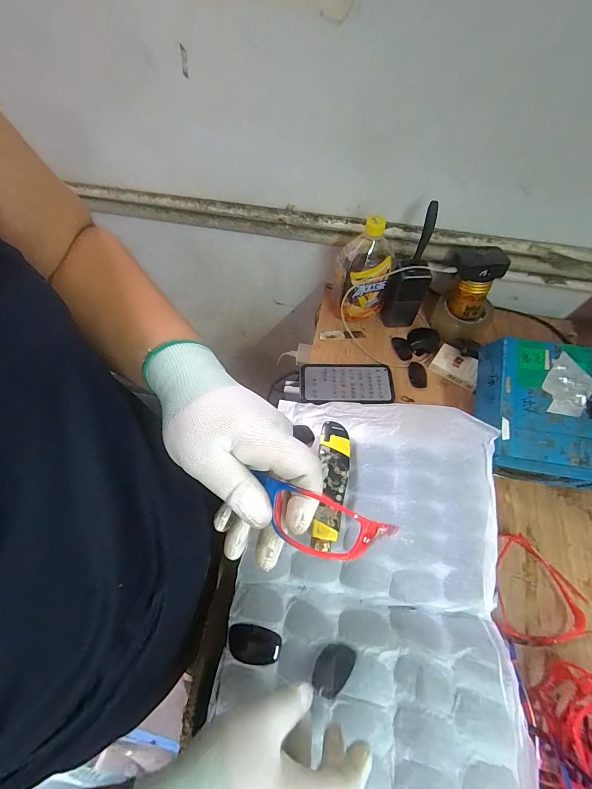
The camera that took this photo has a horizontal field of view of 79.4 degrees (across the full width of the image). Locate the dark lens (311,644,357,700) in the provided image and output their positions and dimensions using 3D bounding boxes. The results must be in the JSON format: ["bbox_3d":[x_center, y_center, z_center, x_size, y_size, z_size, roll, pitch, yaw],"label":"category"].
[{"bbox_3d":[0.037,0.269,0.351,0.032,0.014,0.047,40,67,20],"label":"dark lens"}]

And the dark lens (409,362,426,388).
[{"bbox_3d":[0.221,-0.035,0.645,0.033,0.012,0.053,15,53,1],"label":"dark lens"}]

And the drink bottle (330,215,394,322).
[{"bbox_3d":[0.121,-0.225,0.633,0.096,0.183,0.094,11,61,6],"label":"drink bottle"}]

